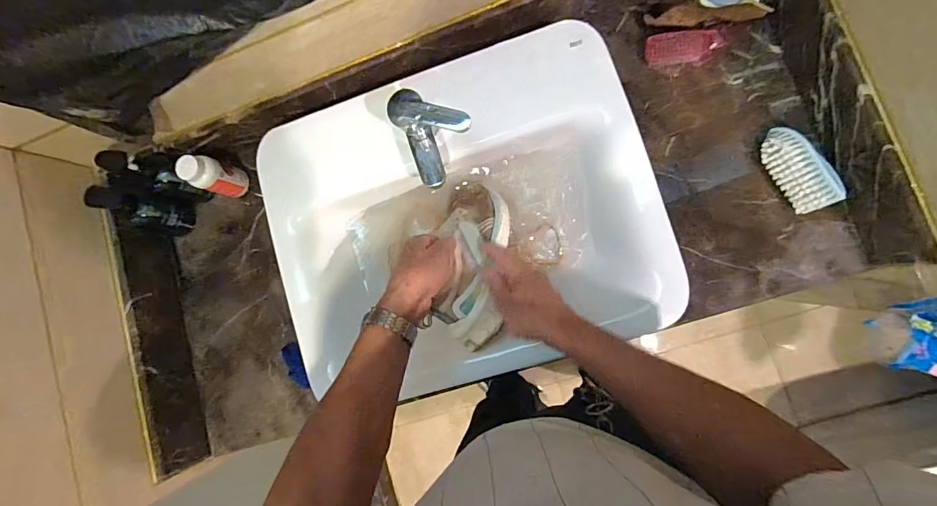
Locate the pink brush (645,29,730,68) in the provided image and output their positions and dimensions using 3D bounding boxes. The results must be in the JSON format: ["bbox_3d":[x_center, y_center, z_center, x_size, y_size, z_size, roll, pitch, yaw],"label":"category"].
[{"bbox_3d":[0.331,-0.313,0.667,0.115,0.026,0.046,2,88,9],"label":"pink brush"}]

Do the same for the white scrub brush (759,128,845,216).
[{"bbox_3d":[0.469,-0.121,0.627,0.064,0.061,0.123,-32,83,7],"label":"white scrub brush"}]

